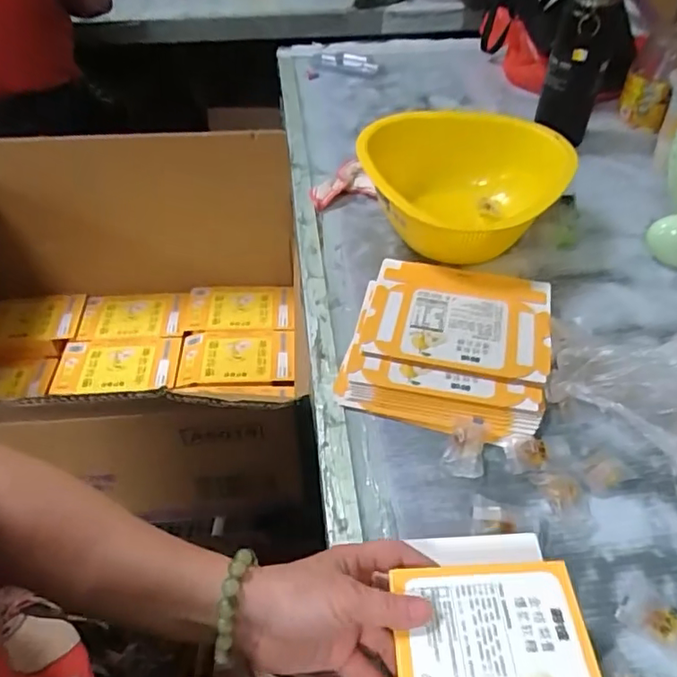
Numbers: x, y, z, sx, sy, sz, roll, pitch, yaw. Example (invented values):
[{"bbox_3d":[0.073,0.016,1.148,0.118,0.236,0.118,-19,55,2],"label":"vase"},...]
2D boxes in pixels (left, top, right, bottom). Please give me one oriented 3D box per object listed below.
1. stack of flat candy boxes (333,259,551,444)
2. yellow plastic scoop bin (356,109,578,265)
[{"bbox_3d":[0.104,0.002,0.529,0.175,0.027,0.187,11,47,12],"label":"stack of flat candy boxes"},{"bbox_3d":[0.131,-0.168,0.641,0.228,0.098,0.199,15,48,15],"label":"yellow plastic scoop bin"}]

